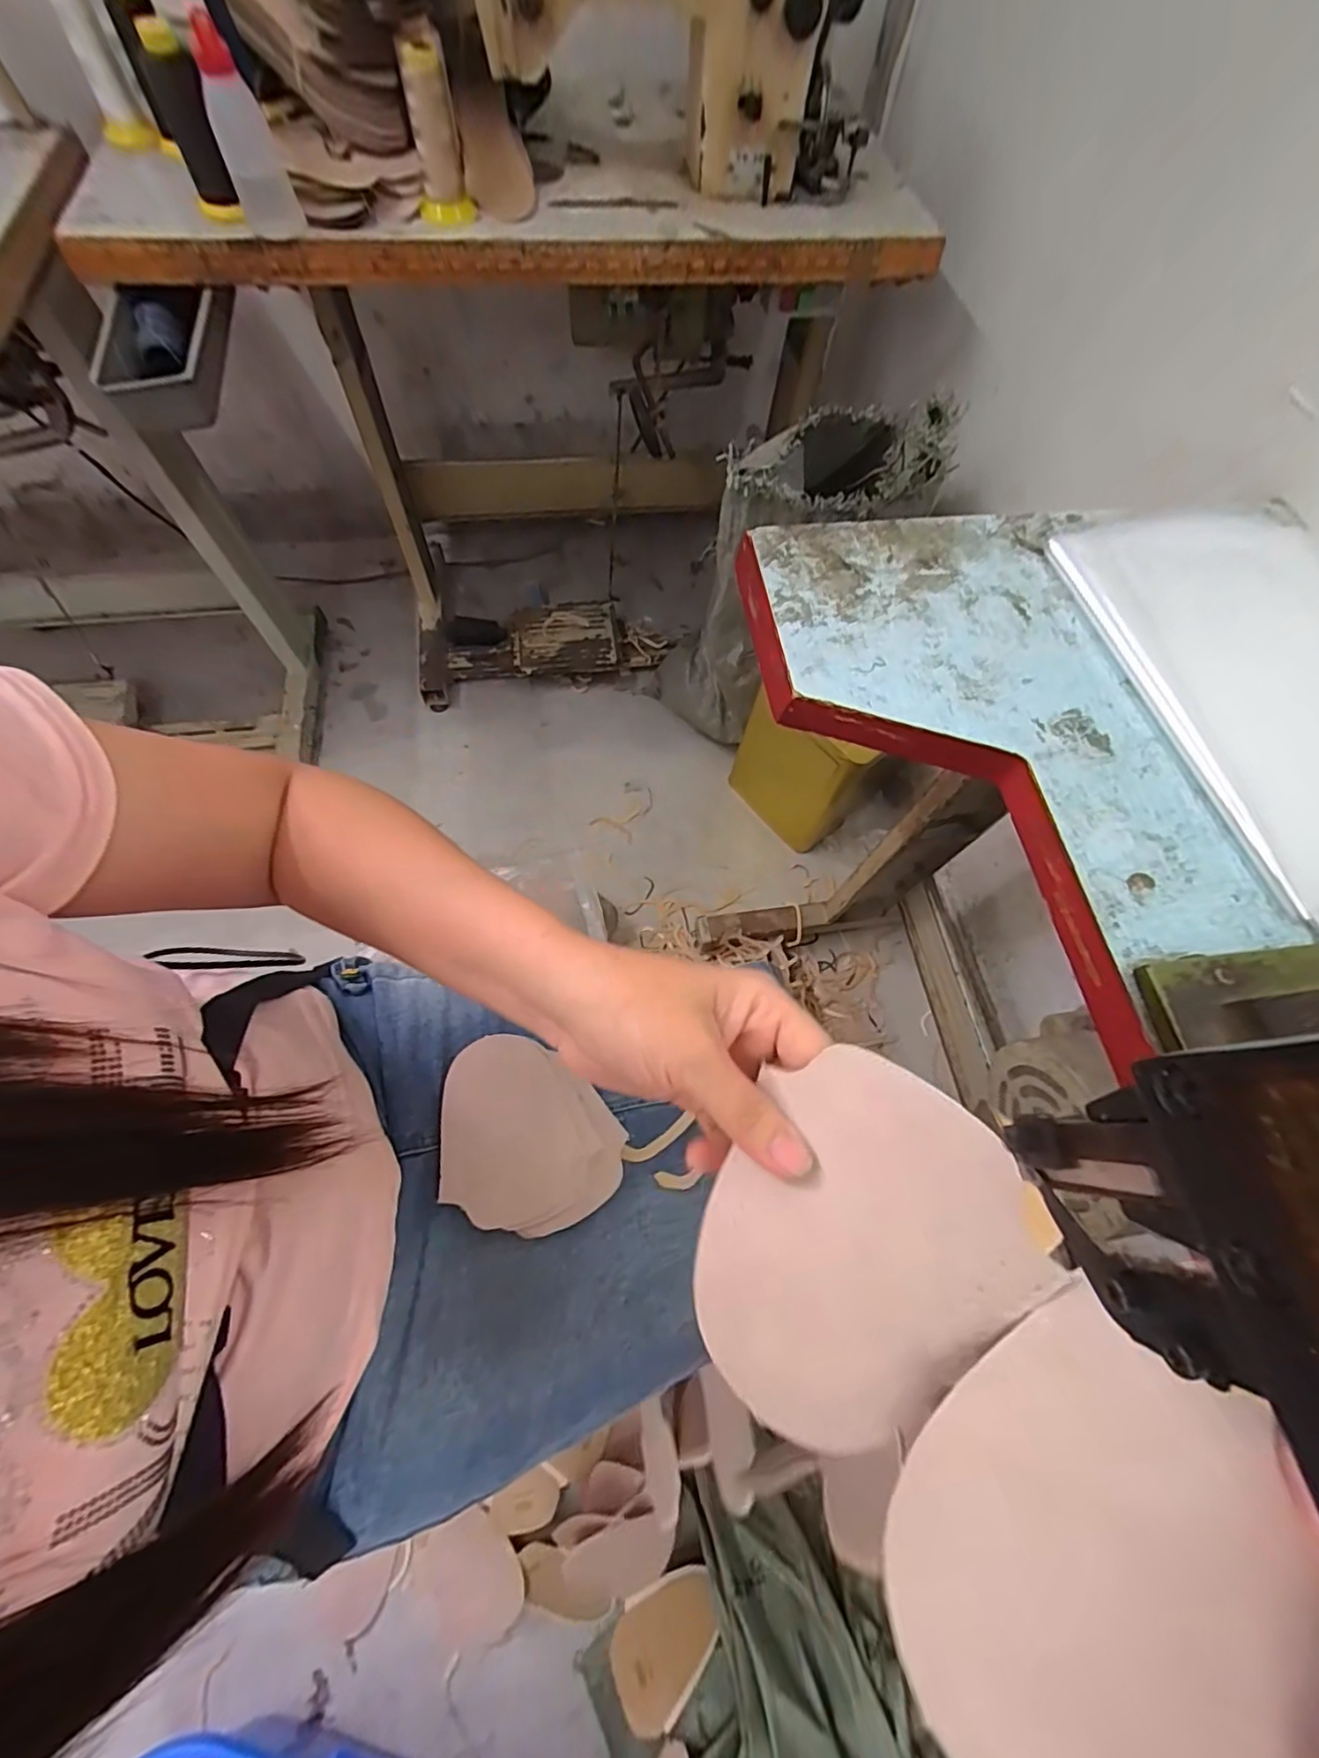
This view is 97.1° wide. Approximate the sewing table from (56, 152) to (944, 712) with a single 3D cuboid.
[{"bbox_3d":[-0.202,-0.796,1.081,0.966,0.752,0.537,-9,68,-7],"label":"sewing table"}]

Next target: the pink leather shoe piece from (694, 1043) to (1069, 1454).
[{"bbox_3d":[0.057,0.119,0.188,0.086,0.010,0.119,41,102,30],"label":"pink leather shoe piece"}]

